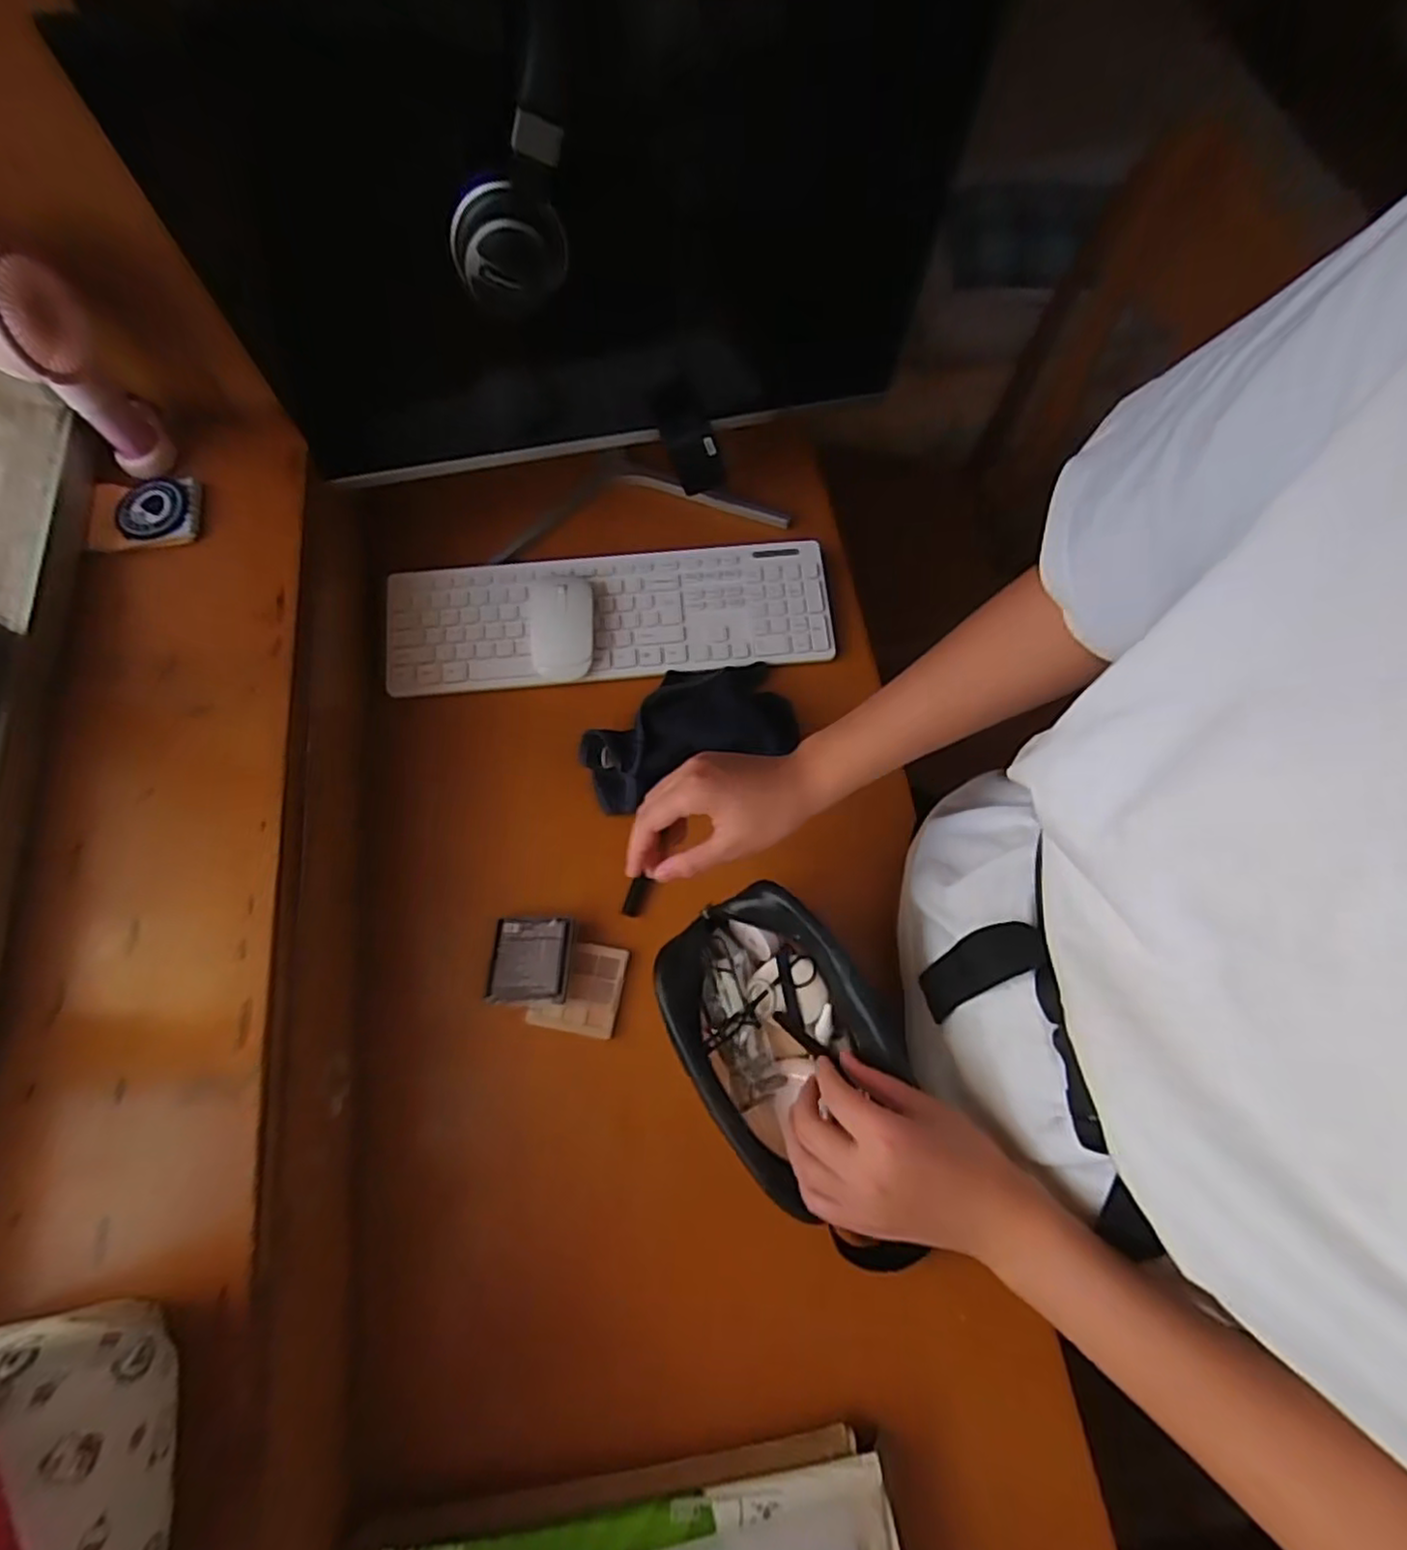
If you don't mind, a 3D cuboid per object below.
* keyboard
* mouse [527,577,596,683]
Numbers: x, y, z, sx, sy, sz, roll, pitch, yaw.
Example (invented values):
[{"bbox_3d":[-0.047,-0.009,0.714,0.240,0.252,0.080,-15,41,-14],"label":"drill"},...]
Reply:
[{"bbox_3d":[-0.092,-0.160,0.682,0.428,0.022,0.129,-6,70,-4],"label":"keyboard"},{"bbox_3d":[-0.136,-0.144,0.661,0.063,0.032,0.103,-6,70,-4],"label":"mouse"}]

